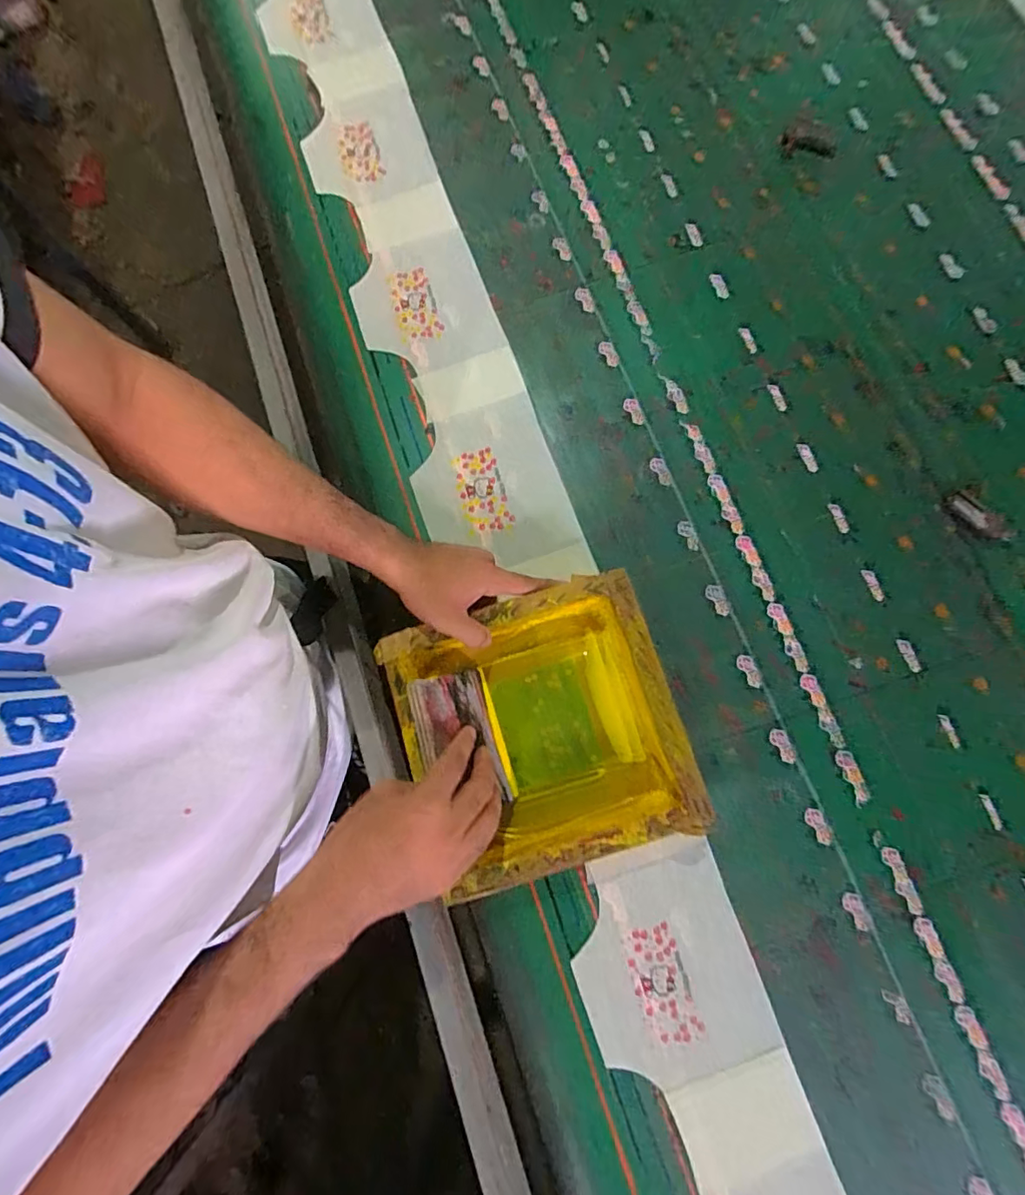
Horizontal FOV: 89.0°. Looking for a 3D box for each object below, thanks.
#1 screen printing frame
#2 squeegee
[{"bbox_3d":[0.025,0.125,0.492,0.243,0.056,0.242,-16,77,-3],"label":"screen printing frame"},{"bbox_3d":[-0.038,0.127,0.456,0.013,0.112,0.121,-20,80,28],"label":"squeegee"}]

